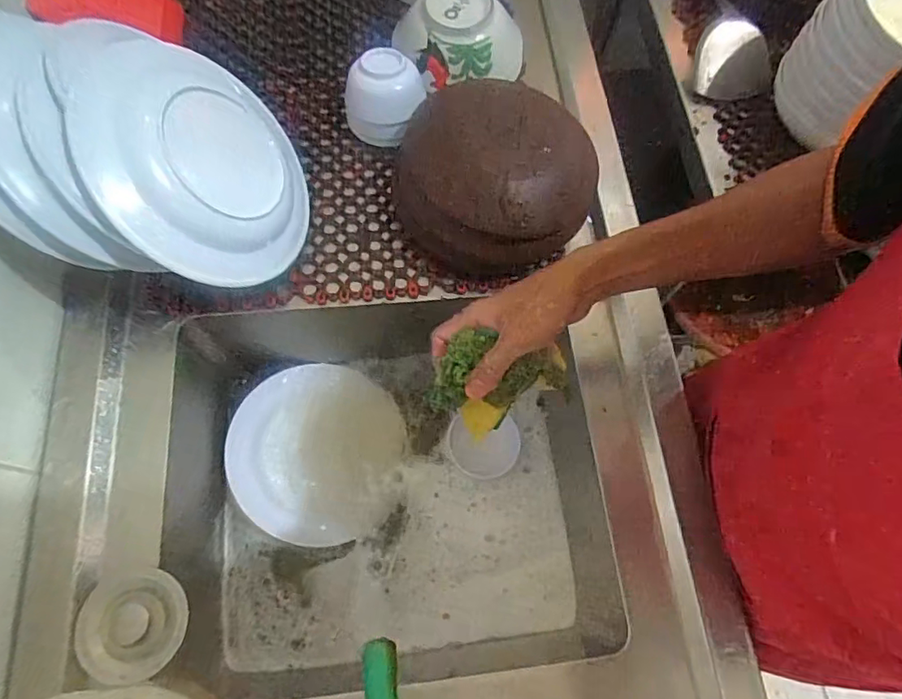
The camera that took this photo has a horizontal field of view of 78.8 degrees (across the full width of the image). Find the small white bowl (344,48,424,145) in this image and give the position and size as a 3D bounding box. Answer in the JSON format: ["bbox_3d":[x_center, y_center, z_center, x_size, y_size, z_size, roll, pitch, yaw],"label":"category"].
[{"bbox_3d":[-0.074,-0.284,0.624,0.084,0.073,0.079,1,69,-2],"label":"small white bowl"}]

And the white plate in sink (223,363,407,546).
[{"bbox_3d":[-0.167,0.125,0.691,0.207,0.030,0.217,1,69,-2],"label":"white plate in sink"}]

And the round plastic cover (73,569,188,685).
[{"bbox_3d":[-0.259,0.223,0.447,0.079,0.015,0.081,1,69,-2],"label":"round plastic cover"}]

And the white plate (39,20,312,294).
[{"bbox_3d":[-0.227,-0.174,0.493,0.228,0.054,0.220,16,67,-42],"label":"white plate"}]

